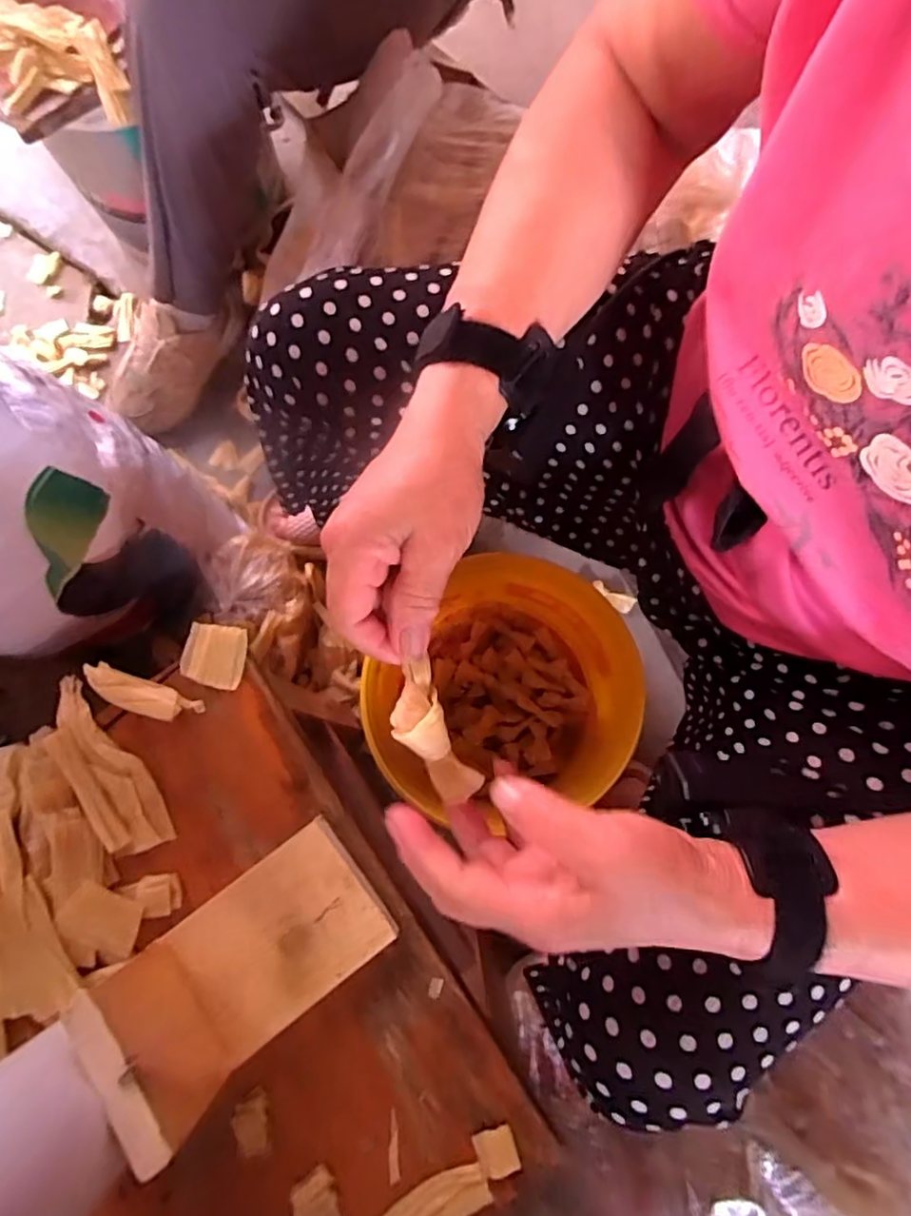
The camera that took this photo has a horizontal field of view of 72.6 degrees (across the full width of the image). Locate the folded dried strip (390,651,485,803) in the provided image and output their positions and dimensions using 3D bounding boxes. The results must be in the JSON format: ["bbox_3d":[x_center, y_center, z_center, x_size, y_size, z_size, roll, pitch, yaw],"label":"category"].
[{"bbox_3d":[-0.012,0.061,0.295,0.027,0.019,0.067,-24,102,-4],"label":"folded dried strip"}]

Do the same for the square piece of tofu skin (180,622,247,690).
[{"bbox_3d":[-0.146,0.029,0.375,0.037,0.005,0.037,7,80,1],"label":"square piece of tofu skin"}]

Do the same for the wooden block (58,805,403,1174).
[{"bbox_3d":[-0.101,0.179,0.308,0.126,0.078,0.079,-35,82,-6],"label":"wooden block"}]

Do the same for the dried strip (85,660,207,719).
[{"bbox_3d":[-0.187,0.052,0.369,0.070,0.011,0.020,20,80,4],"label":"dried strip"}]

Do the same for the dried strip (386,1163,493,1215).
[{"bbox_3d":[-0.017,0.312,0.317,0.076,0.010,0.024,-33,81,-6],"label":"dried strip"}]

